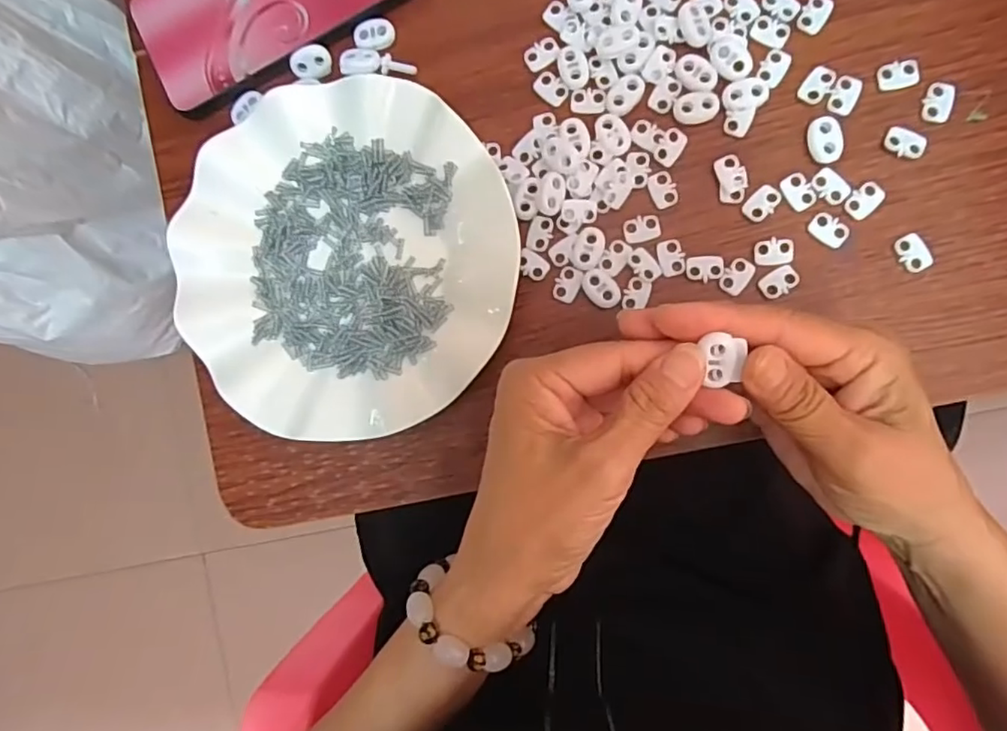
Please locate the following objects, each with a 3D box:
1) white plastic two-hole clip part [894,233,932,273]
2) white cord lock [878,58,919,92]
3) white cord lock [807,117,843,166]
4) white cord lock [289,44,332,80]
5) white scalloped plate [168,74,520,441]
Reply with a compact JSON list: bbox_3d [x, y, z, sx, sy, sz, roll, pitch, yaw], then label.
[{"bbox_3d":[0.204,-0.056,0.300,0.013,0.005,0.019,-27,86,7],"label":"white plastic two-hole clip part"},{"bbox_3d":[0.197,-0.144,0.299,0.018,0.004,0.013,-5,89,8],"label":"white cord lock"},{"bbox_3d":[0.162,-0.113,0.302,0.015,0.005,0.023,-7,89,8],"label":"white cord lock"},{"bbox_3d":[-0.106,-0.168,0.334,0.022,0.010,0.015,-33,86,7],"label":"white cord lock"},{"bbox_3d":[-0.084,-0.055,0.325,0.179,0.025,0.179,-4,90,8],"label":"white scalloped plate"}]

